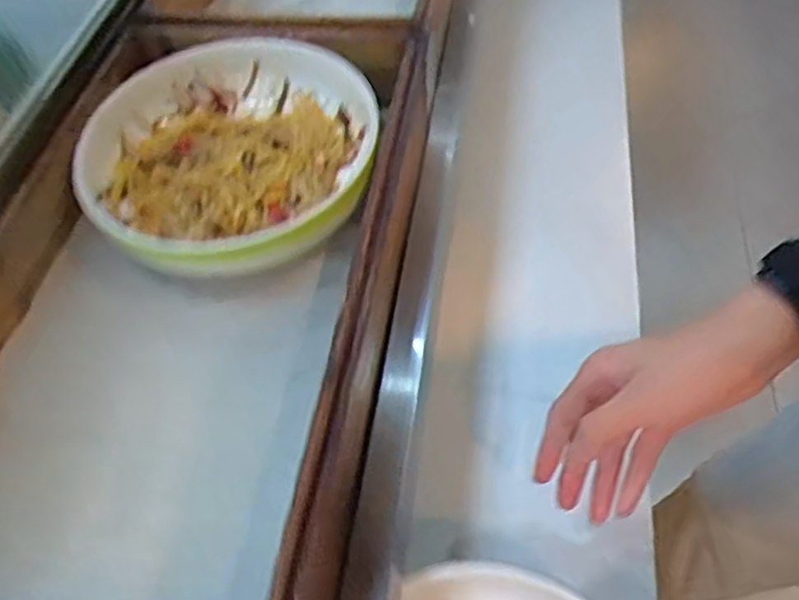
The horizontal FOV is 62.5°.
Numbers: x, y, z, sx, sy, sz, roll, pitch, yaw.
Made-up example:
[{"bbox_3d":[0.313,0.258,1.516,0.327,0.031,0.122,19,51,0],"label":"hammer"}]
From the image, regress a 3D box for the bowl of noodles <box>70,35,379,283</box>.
[{"bbox_3d":[-0.137,-0.125,0.563,0.229,0.061,0.234,-1,53,2],"label":"bowl of noodles"}]

